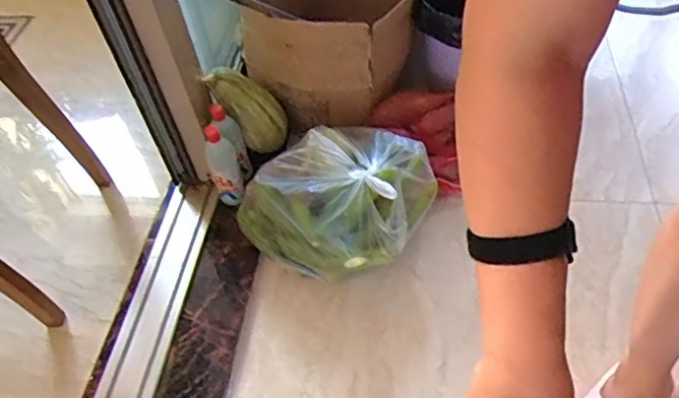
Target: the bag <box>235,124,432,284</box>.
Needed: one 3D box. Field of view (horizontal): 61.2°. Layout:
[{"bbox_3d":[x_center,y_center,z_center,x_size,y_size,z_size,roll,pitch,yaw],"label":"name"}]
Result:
[{"bbox_3d":[-0.005,-0.010,1.112,0.329,0.172,0.290,21,57,22],"label":"bag"}]

